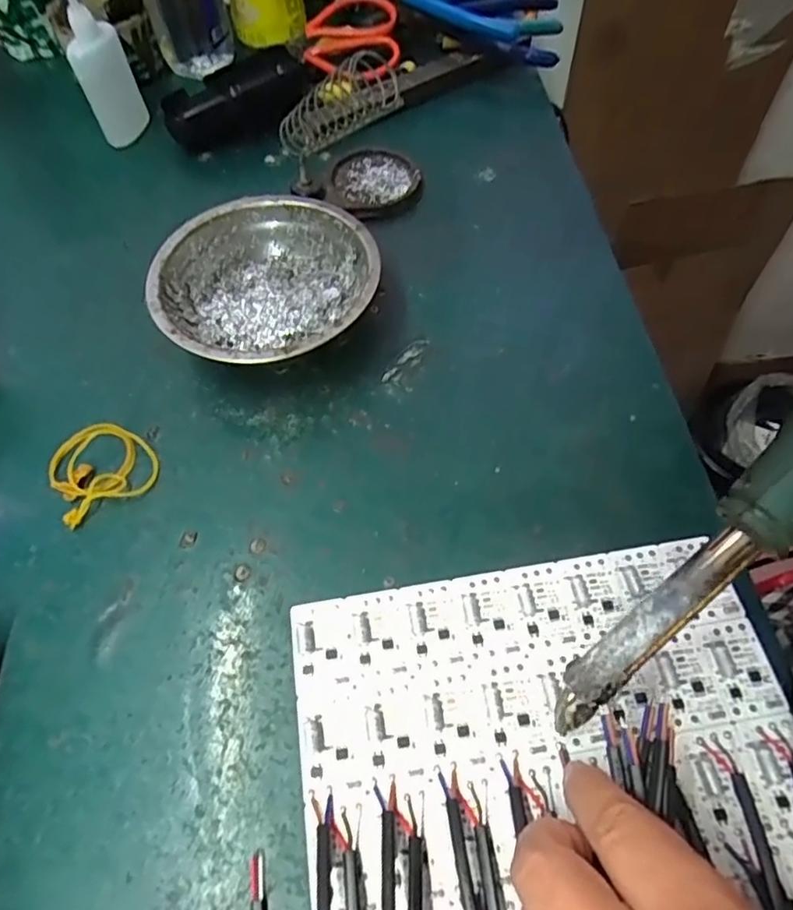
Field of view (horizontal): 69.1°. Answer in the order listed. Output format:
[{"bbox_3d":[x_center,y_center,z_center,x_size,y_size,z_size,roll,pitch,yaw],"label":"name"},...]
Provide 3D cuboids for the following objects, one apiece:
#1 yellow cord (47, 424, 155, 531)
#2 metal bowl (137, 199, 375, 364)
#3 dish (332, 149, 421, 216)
[{"bbox_3d":[-0.157,0.006,0.305,0.050,0.007,0.053,-30,64,-16],"label":"yellow cord"},{"bbox_3d":[-0.074,-0.092,0.339,0.124,0.042,0.117,0,60,0],"label":"metal bowl"},{"bbox_3d":[-0.016,-0.196,0.416,0.060,0.013,0.063,0,60,0],"label":"dish"}]

